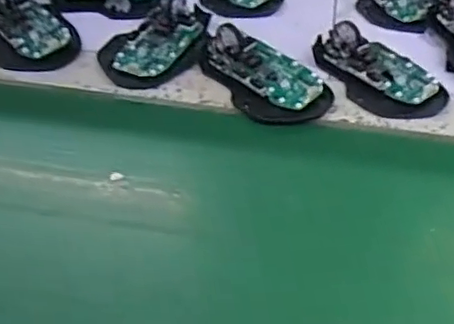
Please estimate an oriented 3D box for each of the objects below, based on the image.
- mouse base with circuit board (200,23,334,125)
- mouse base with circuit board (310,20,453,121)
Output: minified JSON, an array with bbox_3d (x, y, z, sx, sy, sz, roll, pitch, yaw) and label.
[{"bbox_3d":[0.025,-0.074,0.475,0.064,0.026,0.110,-33,55,-27],"label":"mouse base with circuit board"},{"bbox_3d":[0.121,-0.077,0.487,0.066,0.023,0.105,-23,51,-20],"label":"mouse base with circuit board"}]

